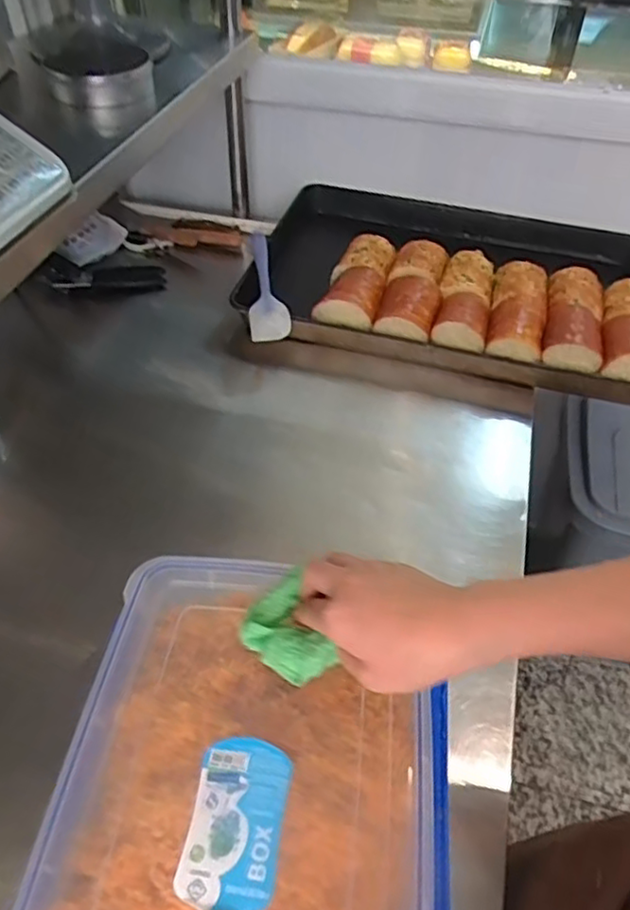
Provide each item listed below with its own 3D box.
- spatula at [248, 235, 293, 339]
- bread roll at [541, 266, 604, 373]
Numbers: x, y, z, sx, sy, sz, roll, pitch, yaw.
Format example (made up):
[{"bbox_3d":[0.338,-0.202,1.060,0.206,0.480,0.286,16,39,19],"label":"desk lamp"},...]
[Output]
[{"bbox_3d":[-0.067,-0.248,0.915,0.054,0.015,0.256,-2,49,-5],"label":"spatula"},{"bbox_3d":[0.350,-0.190,0.855,0.073,0.038,0.187,14,49,9],"label":"bread roll"}]

